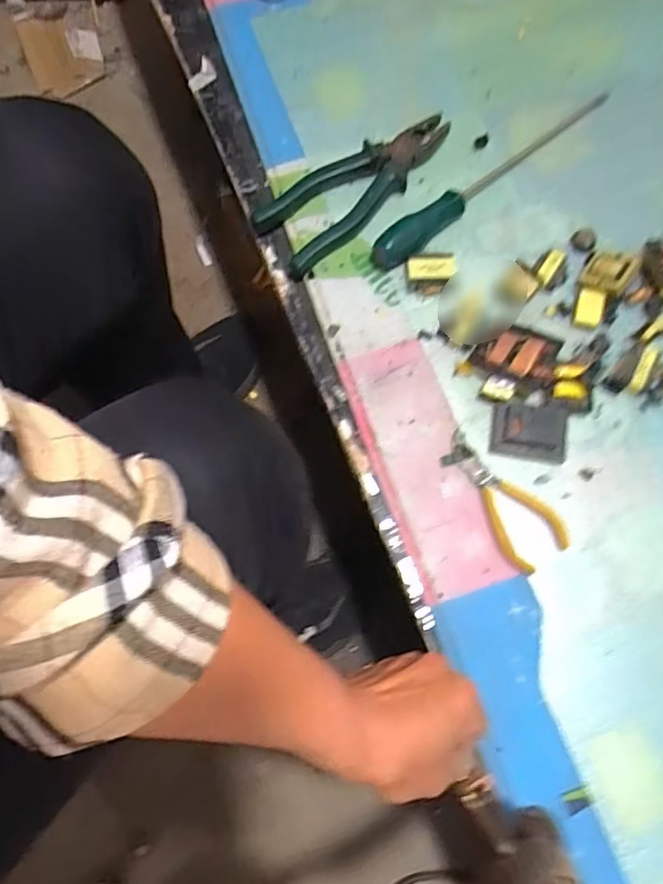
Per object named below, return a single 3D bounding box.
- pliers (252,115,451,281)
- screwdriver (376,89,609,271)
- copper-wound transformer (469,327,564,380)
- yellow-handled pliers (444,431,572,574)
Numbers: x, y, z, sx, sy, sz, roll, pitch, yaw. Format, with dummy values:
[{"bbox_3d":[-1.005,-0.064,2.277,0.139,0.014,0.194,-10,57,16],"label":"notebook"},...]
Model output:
[{"bbox_3d":[0.025,-0.230,0.518,0.193,0.022,0.068,-38,75,-9],"label":"pliers"},{"bbox_3d":[0.155,-0.242,0.518,0.289,0.024,0.027,-37,75,-9],"label":"screwdriver"},{"bbox_3d":[0.146,-0.068,0.463,0.060,0.025,0.037,19,74,8],"label":"copper-wound transformer"},{"bbox_3d":[0.128,0.042,0.440,0.051,0.005,0.113,-37,75,-9],"label":"yellow-handled pliers"}]

